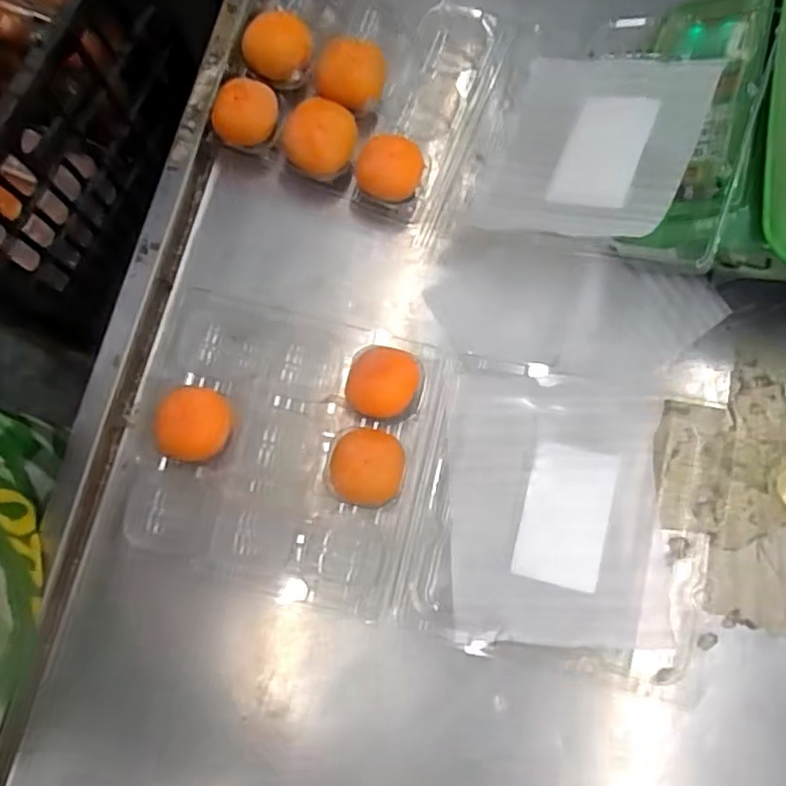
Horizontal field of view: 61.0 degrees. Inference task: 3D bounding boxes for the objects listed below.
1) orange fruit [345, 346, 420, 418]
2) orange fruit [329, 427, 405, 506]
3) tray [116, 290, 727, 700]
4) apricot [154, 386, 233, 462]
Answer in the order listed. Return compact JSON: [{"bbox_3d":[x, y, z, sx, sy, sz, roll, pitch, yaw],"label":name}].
[{"bbox_3d":[-0.008,-0.007,0.503,0.051,0.039,0.052,5,78,0],"label":"orange fruit"},{"bbox_3d":[-0.018,0.056,0.496,0.051,0.040,0.054,6,78,0],"label":"orange fruit"},{"bbox_3d":[0.028,0.064,0.494,0.438,0.055,0.220,13,76,3],"label":"tray"},{"bbox_3d":[-0.145,0.025,0.494,0.051,0.046,0.050,5,78,0],"label":"apricot"}]

